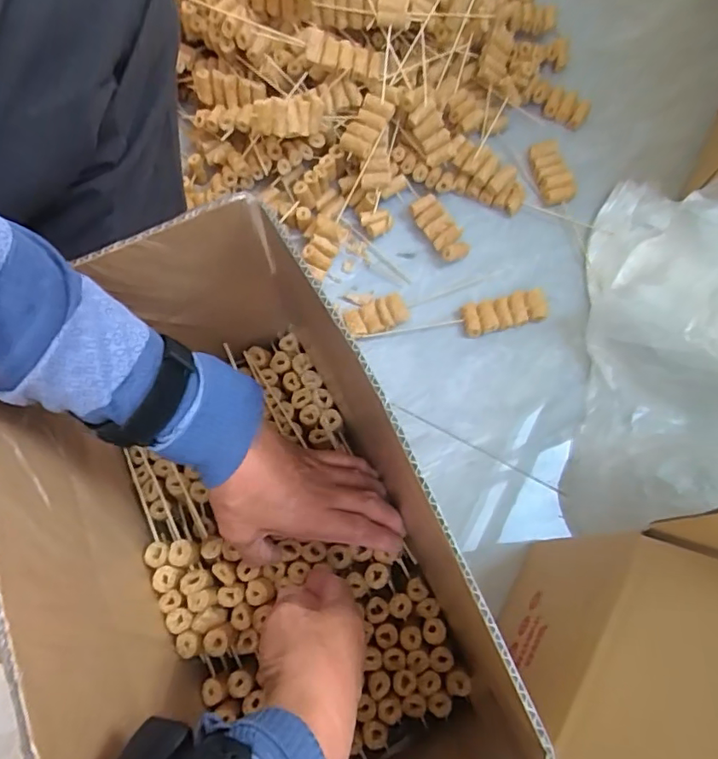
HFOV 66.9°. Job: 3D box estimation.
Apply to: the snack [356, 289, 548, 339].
[{"bbox_3d":[0.117,-0.071,0.657,0.224,0.026,0.038,-10,72,-3],"label":"snack"}]

